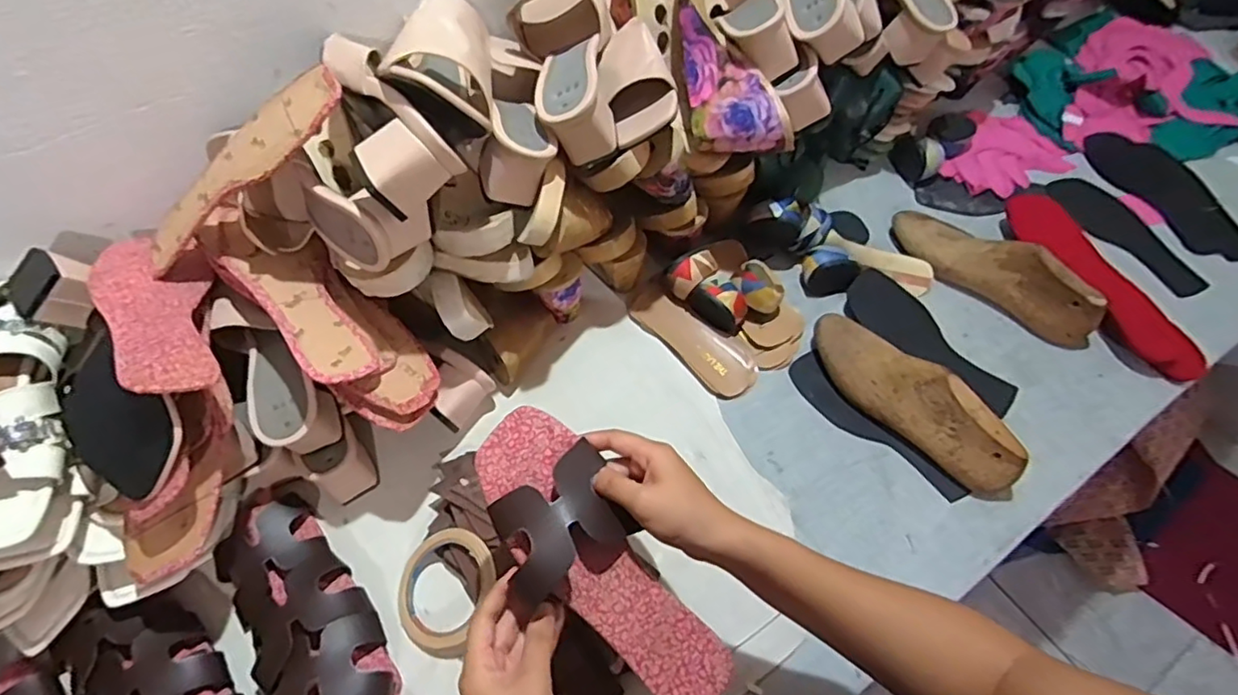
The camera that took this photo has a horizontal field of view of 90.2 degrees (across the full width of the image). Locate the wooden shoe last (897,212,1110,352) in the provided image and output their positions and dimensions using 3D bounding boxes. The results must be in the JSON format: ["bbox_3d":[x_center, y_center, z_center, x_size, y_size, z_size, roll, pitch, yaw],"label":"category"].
[{"bbox_3d":[0.435,-0.097,0.714,0.065,0.079,0.247,-36,65,-19],"label":"wooden shoe last"}]

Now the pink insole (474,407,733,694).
[{"bbox_3d":[-0.012,0.151,0.435,0.066,0.007,0.239,-36,86,-19],"label":"pink insole"}]

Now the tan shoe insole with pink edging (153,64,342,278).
[{"bbox_3d":[-0.304,-0.147,0.496,0.228,0.013,0.082,-29,57,20],"label":"tan shoe insole with pink edging"}]

